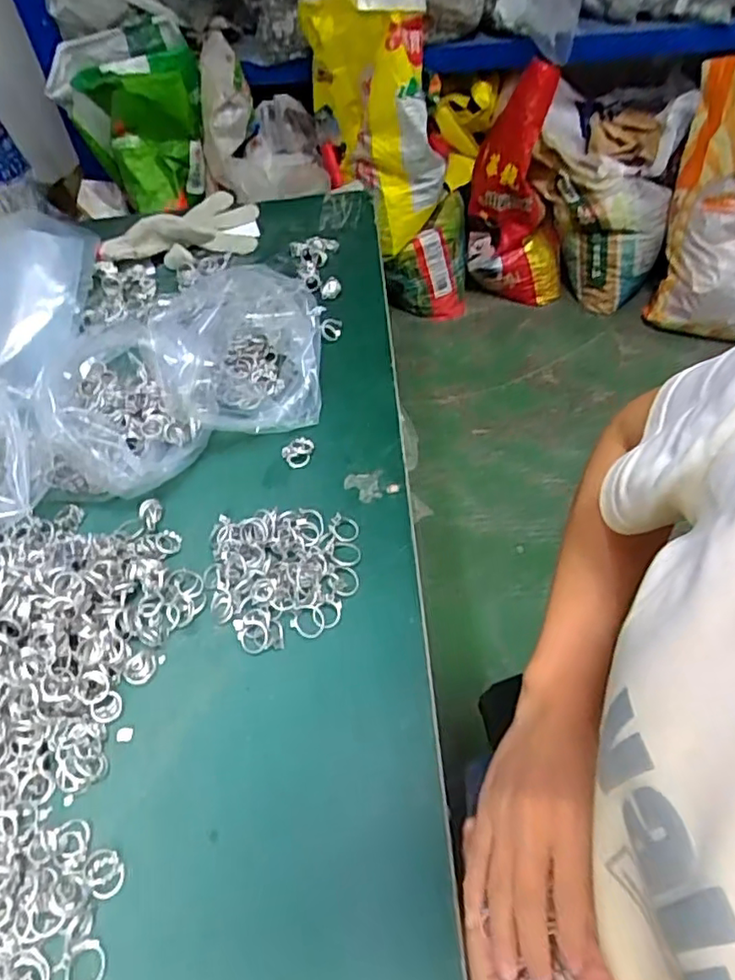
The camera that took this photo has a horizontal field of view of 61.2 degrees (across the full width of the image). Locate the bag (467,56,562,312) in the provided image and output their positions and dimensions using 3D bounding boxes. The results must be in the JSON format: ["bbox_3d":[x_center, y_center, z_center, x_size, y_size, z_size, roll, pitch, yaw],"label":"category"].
[{"bbox_3d":[0.409,-0.769,1.630,0.283,0.552,0.212,9,54,10],"label":"bag"}]

